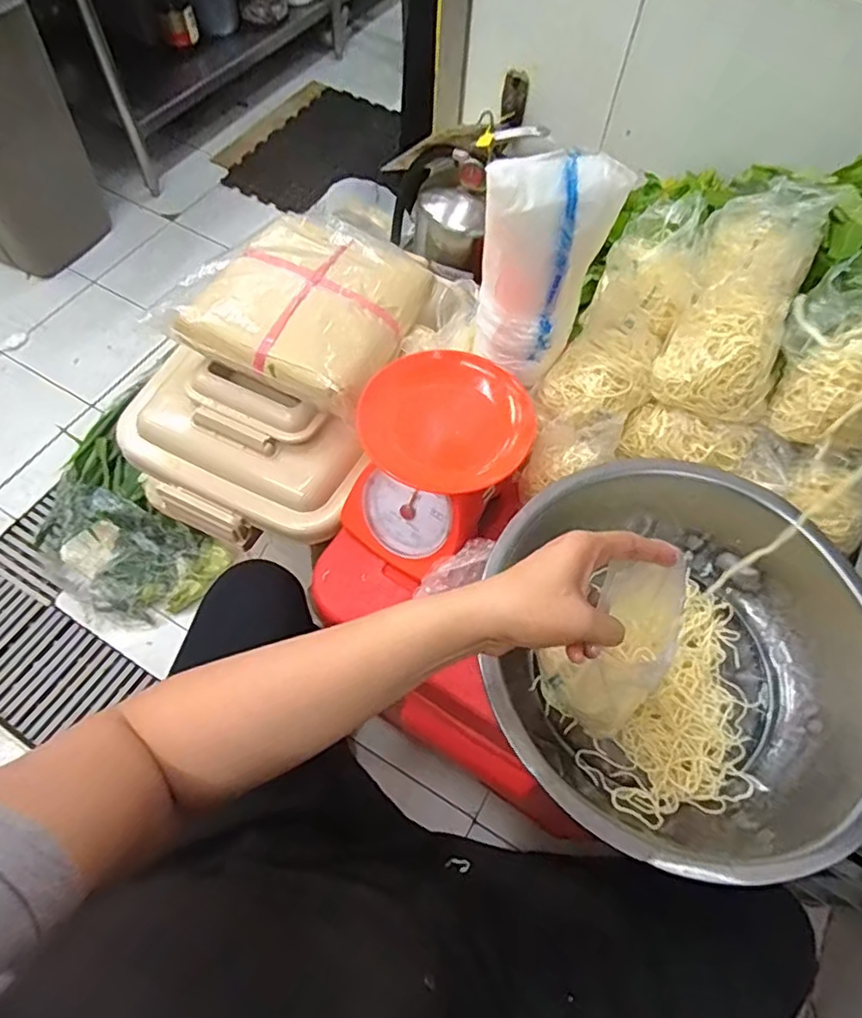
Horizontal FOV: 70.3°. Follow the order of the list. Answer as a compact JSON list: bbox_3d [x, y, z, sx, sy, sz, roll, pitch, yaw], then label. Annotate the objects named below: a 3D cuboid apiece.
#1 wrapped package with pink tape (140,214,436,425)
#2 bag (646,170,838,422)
[{"bbox_3d":[-0.147,-0.245,0.719,0.256,0.050,0.242,27,64,12],"label":"wrapped package with pink tape"},{"bbox_3d":[0.314,-0.214,0.621,0.108,0.053,0.236,23,95,10],"label":"bag"}]

